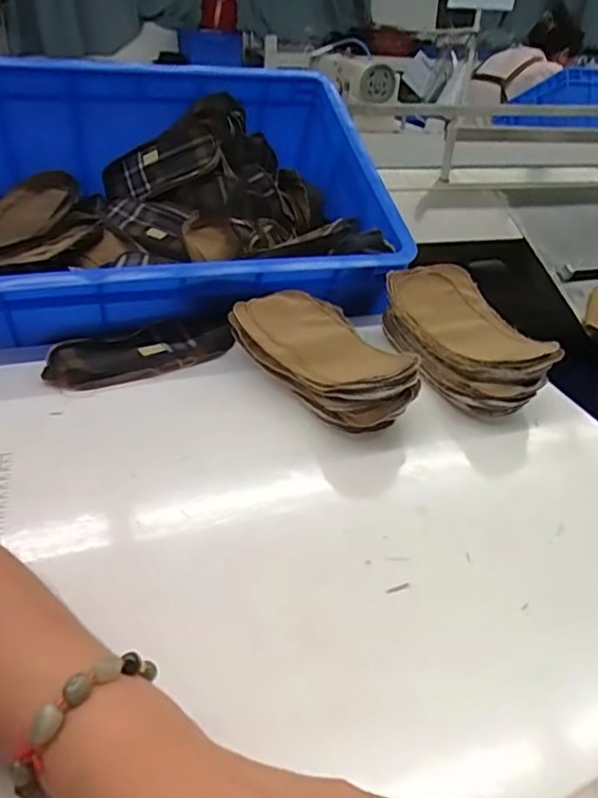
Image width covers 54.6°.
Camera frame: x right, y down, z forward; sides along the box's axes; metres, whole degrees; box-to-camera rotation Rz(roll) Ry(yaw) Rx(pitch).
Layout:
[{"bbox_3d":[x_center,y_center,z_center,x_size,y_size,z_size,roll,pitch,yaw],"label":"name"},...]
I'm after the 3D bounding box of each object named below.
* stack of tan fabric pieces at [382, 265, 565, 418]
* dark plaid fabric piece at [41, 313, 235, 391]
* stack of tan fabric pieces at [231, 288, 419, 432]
[{"bbox_3d":[0.161,-0.061,0.573,0.106,0.062,0.200,-9,36,-17],"label":"stack of tan fabric pieces"},{"bbox_3d":[-0.155,-0.049,0.569,0.179,0.021,0.079,-18,39,-28],"label":"dark plaid fabric piece"},{"bbox_3d":[0.027,-0.040,0.530,0.102,0.047,0.192,-22,41,-32],"label":"stack of tan fabric pieces"}]

